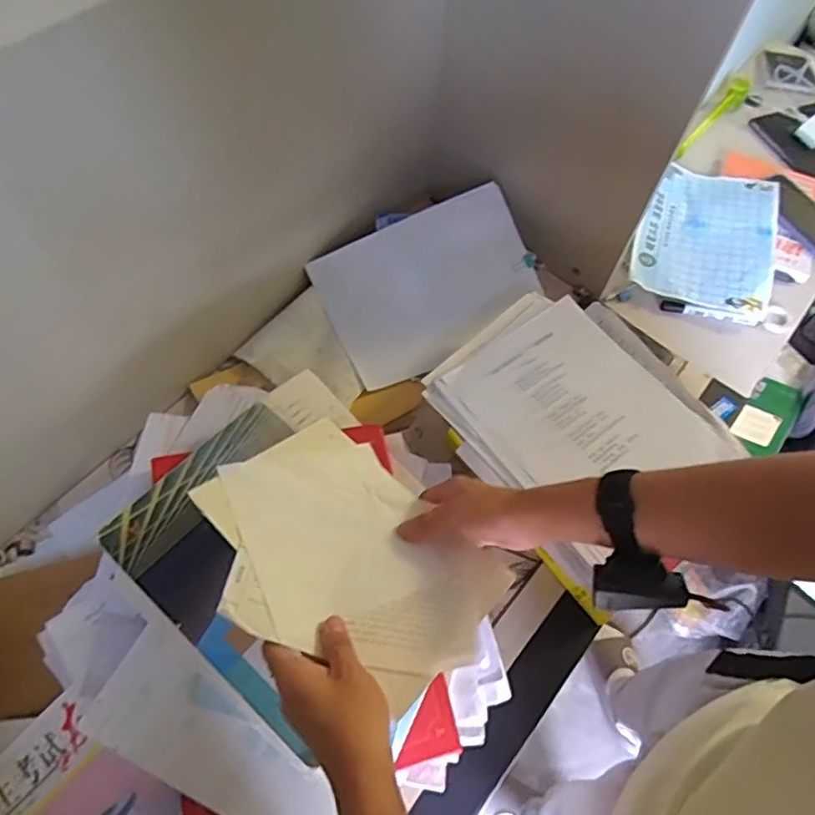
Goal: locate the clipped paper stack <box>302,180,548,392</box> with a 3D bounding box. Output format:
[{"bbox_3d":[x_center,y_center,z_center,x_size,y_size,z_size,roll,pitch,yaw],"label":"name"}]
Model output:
[{"bbox_3d":[0.032,-0.172,0.874,0.289,0.205,0.012,-25,21,5],"label":"clipped paper stack"}]

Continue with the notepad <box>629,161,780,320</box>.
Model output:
[{"bbox_3d":[0.478,-0.274,0.979,0.208,0.047,0.282,19,62,7],"label":"notepad"}]

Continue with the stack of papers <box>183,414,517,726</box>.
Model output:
[{"bbox_3d":[-0.054,0.126,0.529,0.251,0.018,0.204,41,45,19],"label":"stack of papers"}]

